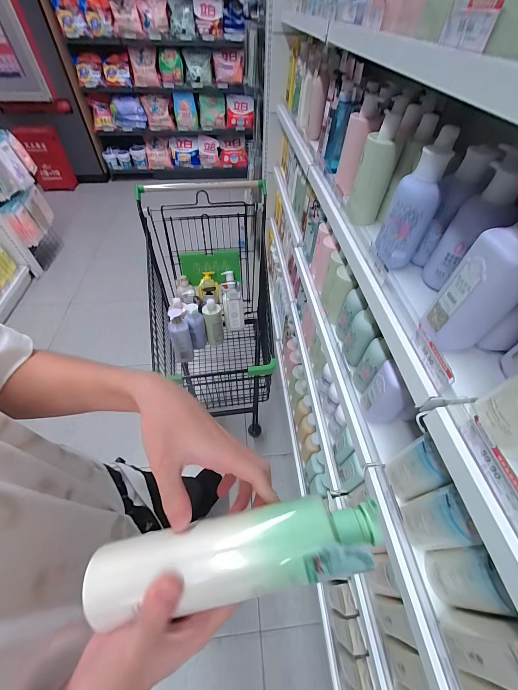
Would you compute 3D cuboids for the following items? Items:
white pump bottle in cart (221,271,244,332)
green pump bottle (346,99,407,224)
[{"bbox_3d":[-0.121,-0.194,1.269,0.085,0.266,0.069,-9,19,-8],"label":"white pump bottle in cart"},{"bbox_3d":[0.259,-0.391,0.626,0.074,0.225,0.066,17,53,12],"label":"green pump bottle"}]

